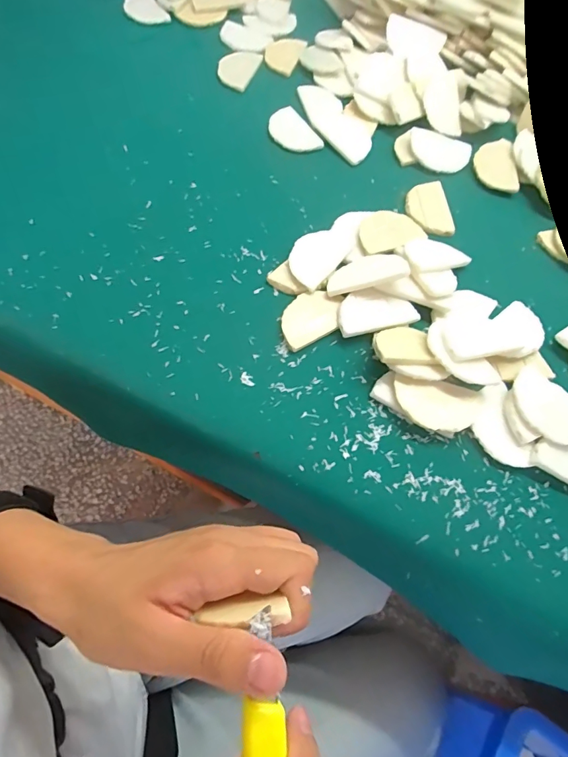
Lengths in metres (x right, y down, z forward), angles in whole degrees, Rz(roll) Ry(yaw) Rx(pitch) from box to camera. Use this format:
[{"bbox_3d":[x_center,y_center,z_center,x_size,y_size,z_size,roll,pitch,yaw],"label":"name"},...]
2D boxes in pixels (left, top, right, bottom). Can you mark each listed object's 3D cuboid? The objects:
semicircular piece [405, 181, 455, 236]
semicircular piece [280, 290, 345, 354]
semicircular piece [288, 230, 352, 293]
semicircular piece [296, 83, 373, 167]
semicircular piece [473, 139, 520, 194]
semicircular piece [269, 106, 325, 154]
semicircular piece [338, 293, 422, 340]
[{"bbox_3d":[0.145,-0.174,0.439,0.043,0.004,0.069,-1,66,-4],"label":"semicircular piece"},{"bbox_3d":[0.023,-0.053,0.373,0.059,0.008,0.043,-29,71,-15],"label":"semicircular piece"},{"bbox_3d":[0.031,-0.113,0.402,0.044,0.008,0.071,37,69,13],"label":"semicircular piece"},{"bbox_3d":[0.056,-0.295,0.493,0.047,0.006,0.136,-25,69,-13],"label":"semicircular piece"},{"bbox_3d":[0.227,-0.231,0.467,0.043,0.012,0.069,3,66,-2],"label":"semicircular piece"},{"bbox_3d":[0.007,-0.271,0.475,0.043,0.005,0.074,-25,70,-14],"label":"semicircular piece"},{"bbox_3d":[0.079,-0.057,0.373,0.067,0.007,0.036,-10,67,-7],"label":"semicircular piece"}]

